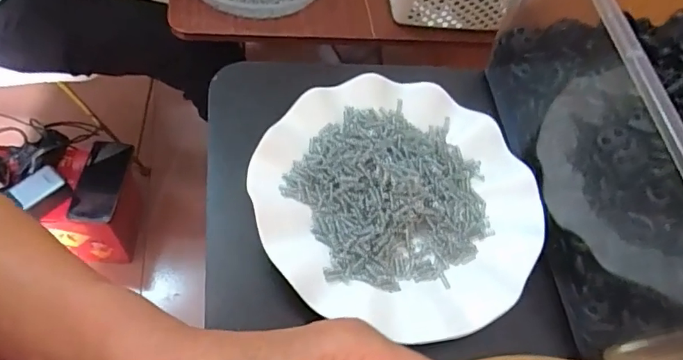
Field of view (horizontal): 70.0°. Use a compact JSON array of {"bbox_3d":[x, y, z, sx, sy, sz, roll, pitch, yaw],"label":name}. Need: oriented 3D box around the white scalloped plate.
[{"bbox_3d":[0.040,0.009,0.319,0.175,0.030,0.177,4,60,-8],"label":"white scalloped plate"}]

